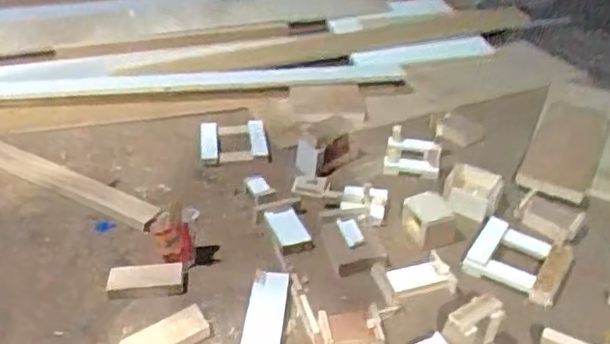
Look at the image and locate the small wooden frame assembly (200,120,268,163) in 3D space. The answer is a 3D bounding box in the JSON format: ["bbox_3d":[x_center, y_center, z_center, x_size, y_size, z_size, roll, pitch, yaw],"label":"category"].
[{"bbox_3d":[-0.123,-0.051,1.067,0.109,0.018,0.087,-6,56,-2],"label":"small wooden frame assembly"}]

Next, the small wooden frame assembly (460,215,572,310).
[{"bbox_3d":[0.292,0.117,0.858,0.123,0.020,0.117,20,39,23],"label":"small wooden frame assembly"}]

